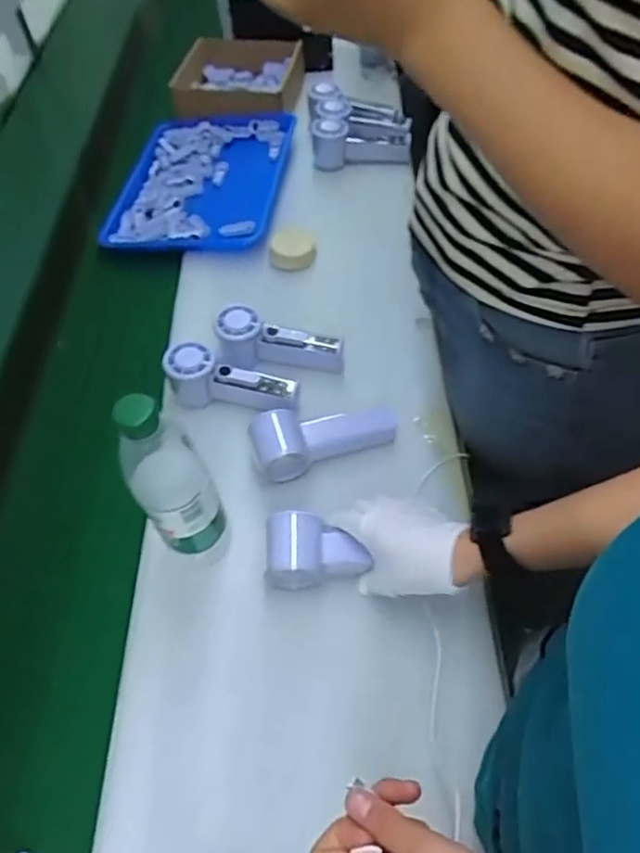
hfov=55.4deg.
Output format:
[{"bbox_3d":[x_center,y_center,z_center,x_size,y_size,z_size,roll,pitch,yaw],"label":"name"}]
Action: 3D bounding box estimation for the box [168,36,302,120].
[{"bbox_3d":[-0.140,-0.624,1.091,0.215,0.070,0.167,6,54,8],"label":"box"}]

